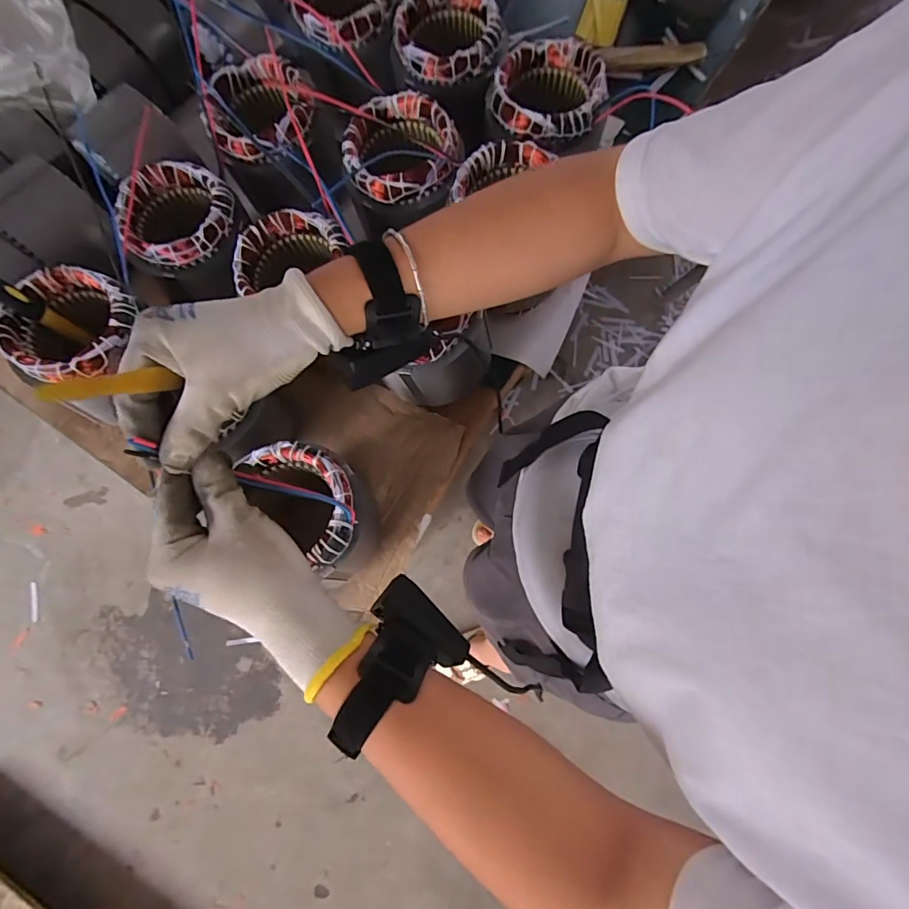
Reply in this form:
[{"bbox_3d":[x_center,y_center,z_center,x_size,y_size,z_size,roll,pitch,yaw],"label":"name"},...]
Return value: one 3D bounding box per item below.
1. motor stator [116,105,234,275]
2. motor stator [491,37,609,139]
[{"bbox_3d":[-0.351,-0.297,0.596,0.132,0.077,0.135,27,80,6],"label":"motor stator"},{"bbox_3d":[0.118,-0.450,0.608,0.130,0.066,0.127,19,79,5],"label":"motor stator"}]

